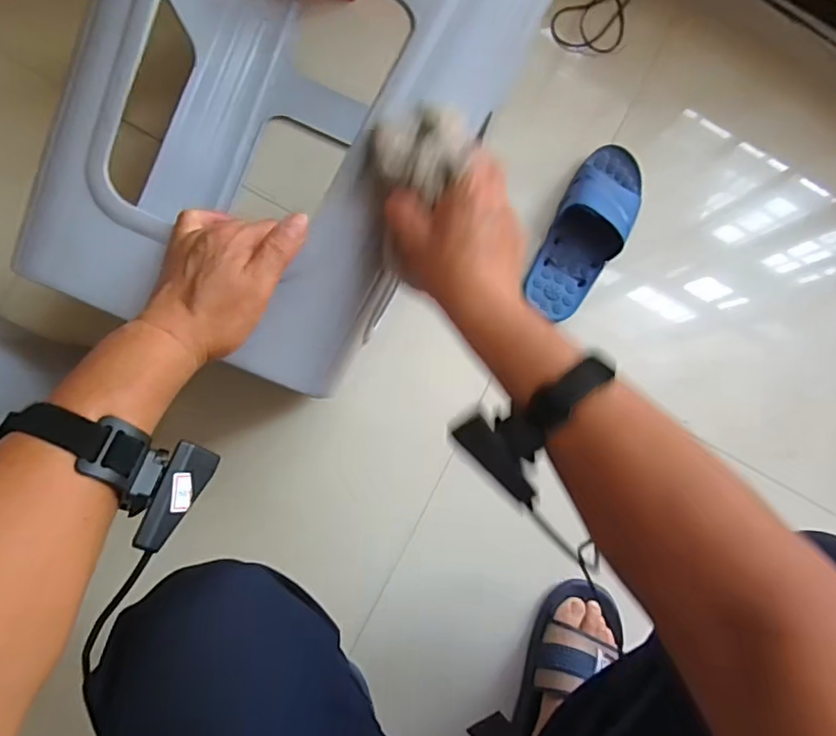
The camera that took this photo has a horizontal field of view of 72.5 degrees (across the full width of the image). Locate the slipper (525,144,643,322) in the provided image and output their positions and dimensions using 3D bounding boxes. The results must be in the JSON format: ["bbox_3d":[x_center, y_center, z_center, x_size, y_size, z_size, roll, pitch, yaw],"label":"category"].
[{"bbox_3d":[0.233,-0.190,0.771,0.098,0.056,0.268,30,82,-3],"label":"slipper"}]

